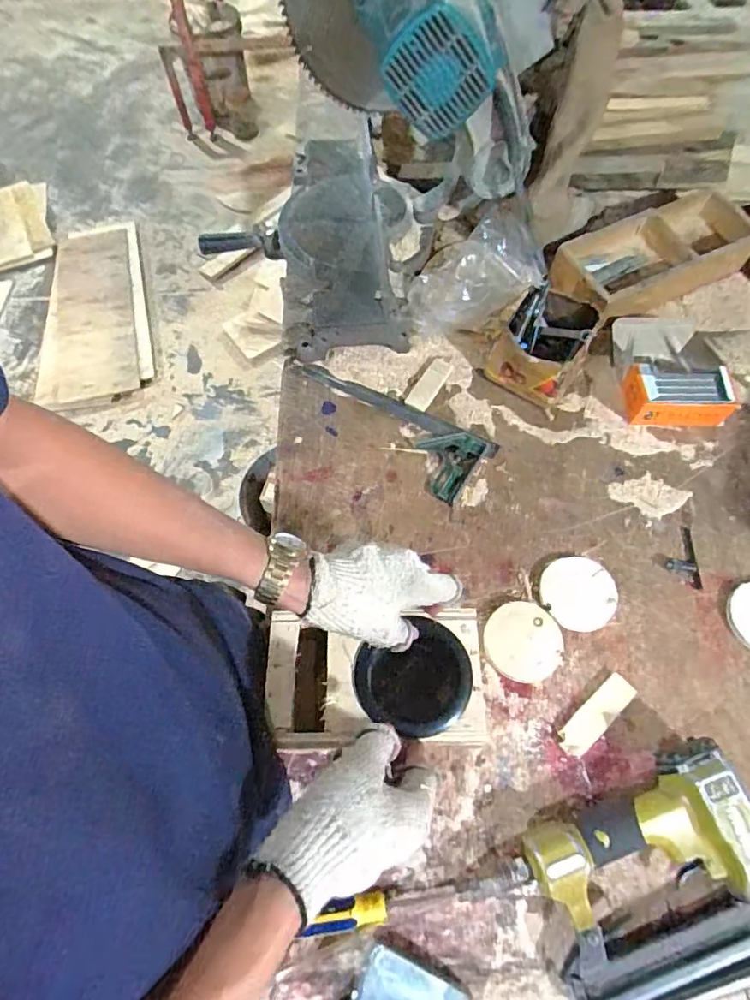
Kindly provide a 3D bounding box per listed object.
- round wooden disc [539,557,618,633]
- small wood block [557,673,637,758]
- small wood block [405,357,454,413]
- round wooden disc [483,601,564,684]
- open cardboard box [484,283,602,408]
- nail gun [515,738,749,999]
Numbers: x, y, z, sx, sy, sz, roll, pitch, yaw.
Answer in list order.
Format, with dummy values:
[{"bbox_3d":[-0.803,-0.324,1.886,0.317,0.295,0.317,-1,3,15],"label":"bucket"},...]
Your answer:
[{"bbox_3d":[0.227,0.103,0.589,0.080,0.011,0.081,-1,63,1],"label":"round wooden disc"},{"bbox_3d":[0.222,0.217,0.533,0.093,0.012,0.028,-38,68,-16],"label":"small wood block"},{"bbox_3d":[0.075,-0.159,0.726,0.031,0.012,0.084,30,68,15],"label":"small wood block"},{"bbox_3d":[0.159,0.150,0.567,0.080,0.005,0.081,-1,63,1],"label":"round wooden disc"},{"bbox_3d":[0.220,-0.203,0.702,0.109,0.087,0.125,28,67,15],"label":"open cardboard box"},{"bbox_3d":[0.241,0.326,0.447,0.199,0.054,0.155,-21,65,-9],"label":"nail gun"}]

